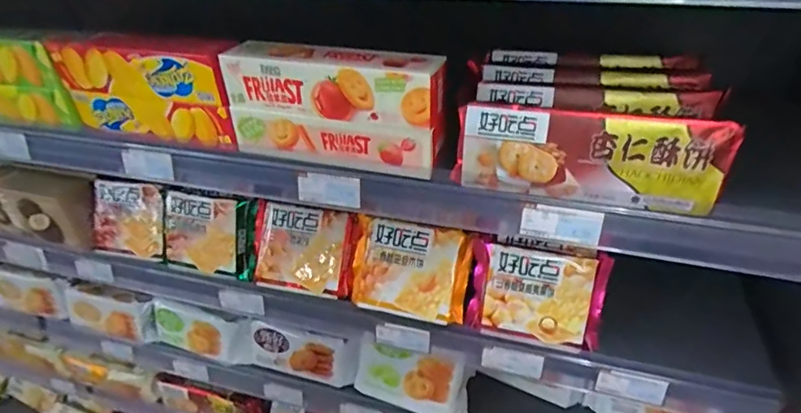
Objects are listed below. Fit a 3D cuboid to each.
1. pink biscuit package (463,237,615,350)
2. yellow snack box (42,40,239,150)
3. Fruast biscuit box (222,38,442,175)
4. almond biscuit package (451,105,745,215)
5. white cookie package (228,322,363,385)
[{"bbox_3d":[0.163,0.103,0.575,0.153,0.108,0.032,7,15,15],"label":"pink biscuit package"},{"bbox_3d":[-0.289,-0.136,0.546,0.217,0.113,0.052,12,39,20],"label":"yellow snack box"},{"bbox_3d":[-0.069,-0.107,0.498,0.231,0.108,0.049,9,38,17],"label":"Fruast biscuit box"},{"bbox_3d":[0.167,-0.044,0.435,0.226,0.077,0.032,6,37,13],"label":"almond biscuit package"},{"bbox_3d":[-0.175,0.245,0.792,0.224,0.085,0.034,6,37,13],"label":"white cookie package"}]

